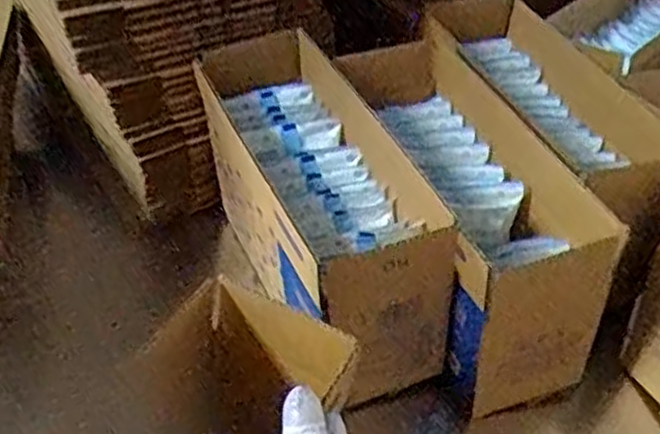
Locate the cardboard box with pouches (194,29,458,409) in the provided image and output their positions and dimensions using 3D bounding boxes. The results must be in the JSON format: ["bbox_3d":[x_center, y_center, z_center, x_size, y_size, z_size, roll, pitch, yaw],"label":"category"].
[{"bbox_3d":[-0.014,-0.005,0.568,0.099,0.138,0.242,-16,47,-21],"label":"cardboard box with pouches"}]

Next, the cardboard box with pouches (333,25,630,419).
[{"bbox_3d":[0.092,-0.002,0.590,0.110,0.148,0.257,-14,47,-19],"label":"cardboard box with pouches"}]

